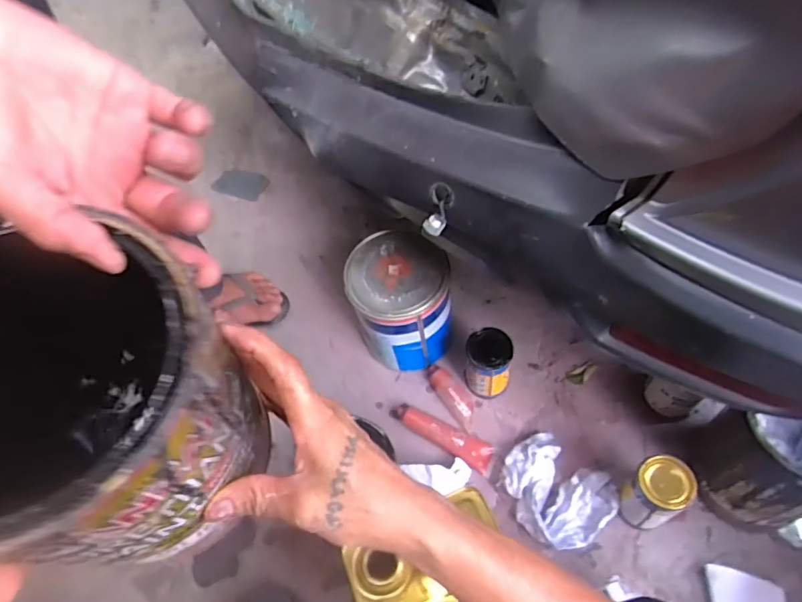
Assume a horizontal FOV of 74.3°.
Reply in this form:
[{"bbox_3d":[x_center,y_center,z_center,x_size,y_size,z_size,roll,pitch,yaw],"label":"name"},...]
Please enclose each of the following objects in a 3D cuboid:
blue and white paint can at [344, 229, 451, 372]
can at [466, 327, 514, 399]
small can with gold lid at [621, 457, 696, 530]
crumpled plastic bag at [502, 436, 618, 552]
[{"bbox_3d":[-0.002,0.001,0.878,0.152,0.170,0.165,-16,59,-6],"label":"blue and white paint can"},{"bbox_3d":[0.144,0.105,0.875,0.067,0.121,0.073,-2,59,3],"label":"can"},{"bbox_3d":[0.350,0.270,0.740,0.058,0.150,0.070,-27,61,-12],"label":"small can with gold lid"},{"bbox_3d":[0.233,0.289,0.803,0.162,0.044,0.132,39,69,24],"label":"crumpled plastic bag"}]

